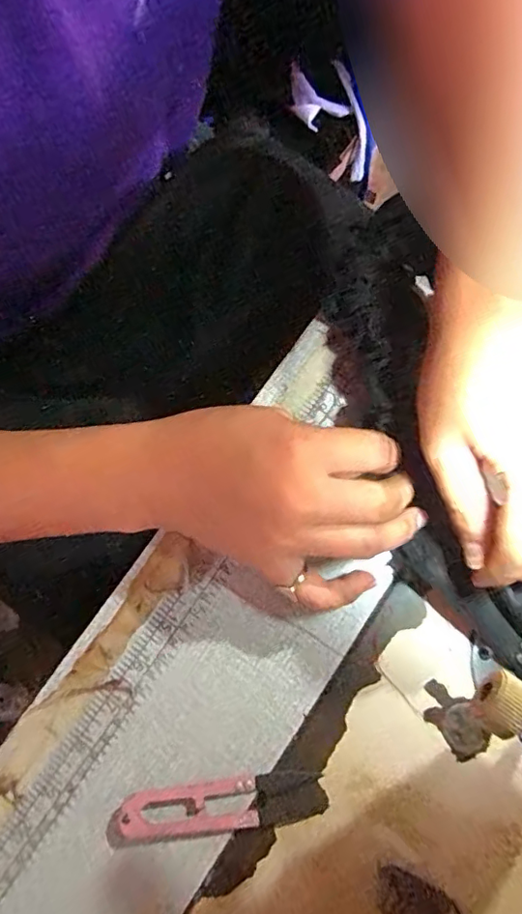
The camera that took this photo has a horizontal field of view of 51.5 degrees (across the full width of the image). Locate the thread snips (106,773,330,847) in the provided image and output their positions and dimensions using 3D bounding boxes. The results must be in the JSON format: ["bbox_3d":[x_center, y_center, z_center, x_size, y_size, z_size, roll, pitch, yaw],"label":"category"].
[{"bbox_3d":[-0.023,0.181,0.278,0.110,0.012,0.024,-7,80,-4],"label":"thread snips"}]

